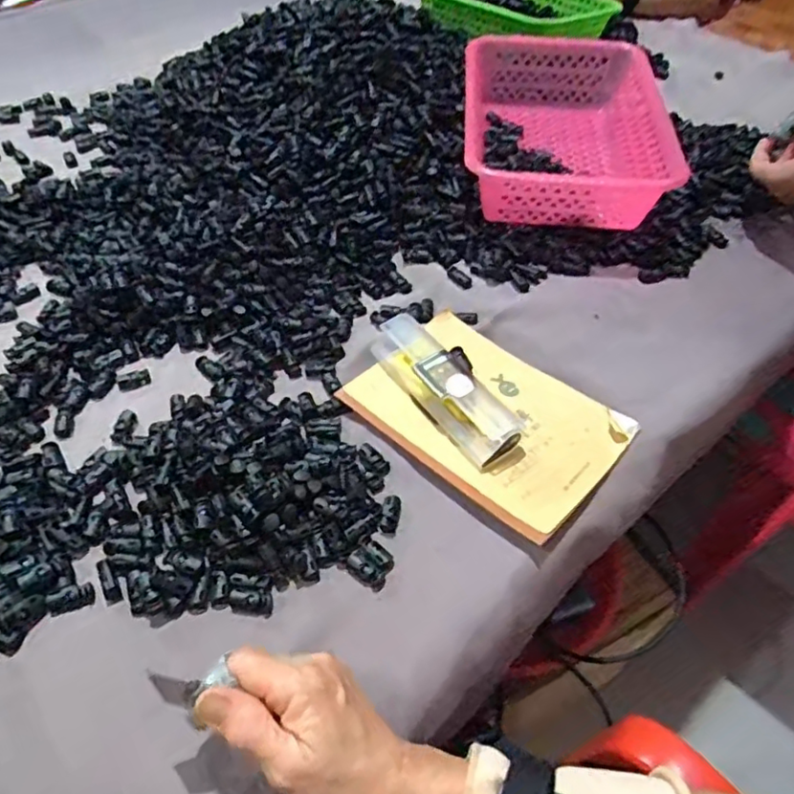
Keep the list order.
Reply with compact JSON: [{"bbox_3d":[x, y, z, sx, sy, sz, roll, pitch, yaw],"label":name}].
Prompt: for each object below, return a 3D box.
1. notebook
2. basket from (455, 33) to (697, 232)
[{"bbox_3d":[0.075,0.011,0.517,0.211,0.012,0.153,36,58,26],"label":"notebook"},{"bbox_3d":[0.183,-0.306,0.709,0.213,0.102,0.293,3,49,-1],"label":"basket"}]

